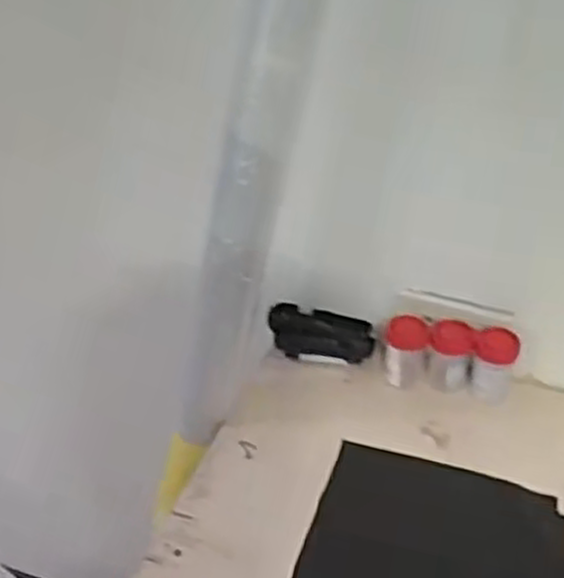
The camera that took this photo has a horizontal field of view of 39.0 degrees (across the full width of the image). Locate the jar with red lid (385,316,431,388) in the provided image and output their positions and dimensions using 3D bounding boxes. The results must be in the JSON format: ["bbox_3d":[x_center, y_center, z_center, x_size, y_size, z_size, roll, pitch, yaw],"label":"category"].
[{"bbox_3d":[0.126,0.063,0.810,0.041,0.066,0.037,6,38,8],"label":"jar with red lid"}]

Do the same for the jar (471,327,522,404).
[{"bbox_3d":[0.212,0.074,0.800,0.042,0.063,0.040,0,37,0],"label":"jar"}]

